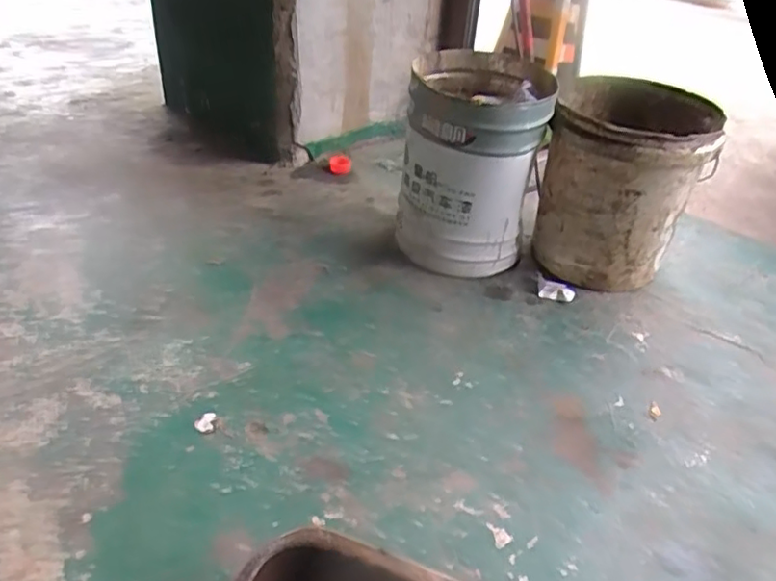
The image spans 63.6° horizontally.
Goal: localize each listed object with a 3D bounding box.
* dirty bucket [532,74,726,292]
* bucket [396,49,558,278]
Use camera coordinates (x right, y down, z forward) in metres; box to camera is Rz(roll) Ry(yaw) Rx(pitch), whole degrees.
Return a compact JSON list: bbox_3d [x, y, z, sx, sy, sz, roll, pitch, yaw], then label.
[{"bbox_3d":[0.422,-0.188,1.157,0.249,0.326,0.307,17,39,17],"label":"dirty bucket"},{"bbox_3d":[0.152,-0.230,1.184,0.239,0.343,0.268,8,37,6],"label":"bucket"}]

